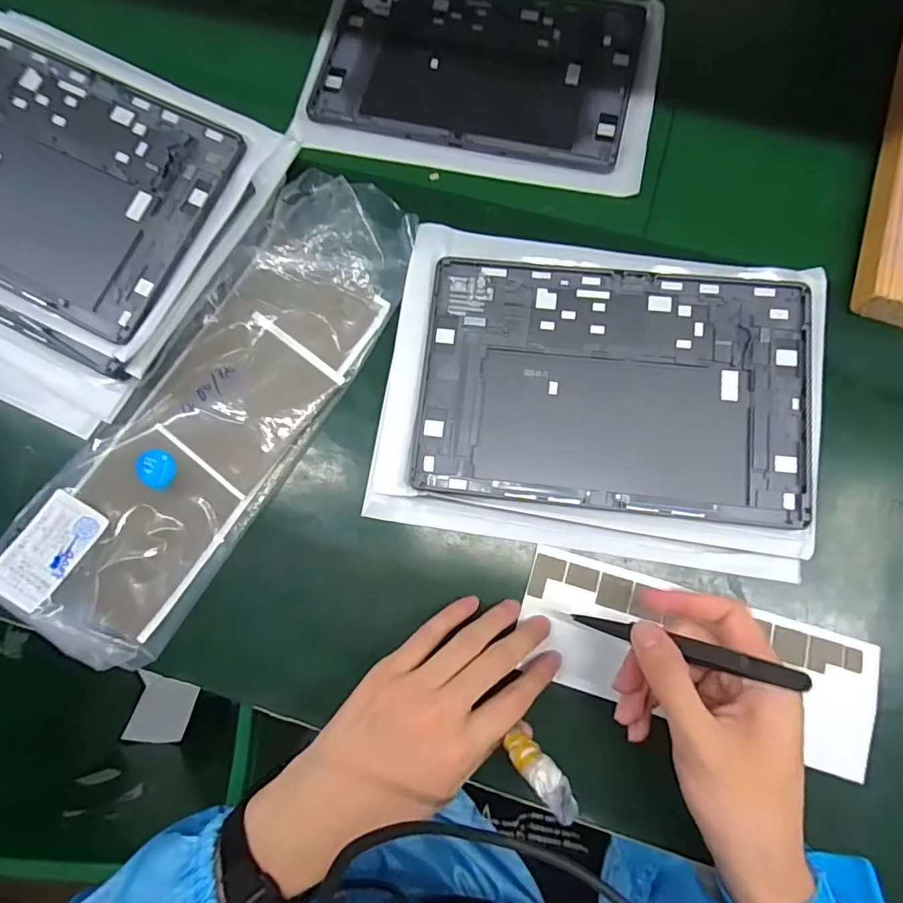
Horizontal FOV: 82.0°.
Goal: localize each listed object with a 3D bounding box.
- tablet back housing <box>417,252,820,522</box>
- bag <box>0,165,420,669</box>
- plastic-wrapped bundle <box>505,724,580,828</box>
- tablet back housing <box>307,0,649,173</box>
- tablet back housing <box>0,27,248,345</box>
[{"bbox_3d":[0.108,-0.044,0.353,0.252,0.013,0.167,6,77,4],"label":"tablet back housing"},{"bbox_3d":[-0.157,-0.036,0.363,0.118,0.032,0.363,33,80,9],"label":"bag"},{"bbox_3d":[0.047,0.168,0.273,0.017,0.015,0.051,-41,38,-6],"label":"plastic-wrapped bundle"},{"bbox_3d":[0.024,-0.327,0.437,0.253,0.014,0.173,12,77,5],"label":"tablet back housing"},{"bbox_3d":[-0.291,-0.197,0.369,0.253,0.014,0.167,26,83,5],"label":"tablet back housing"}]

